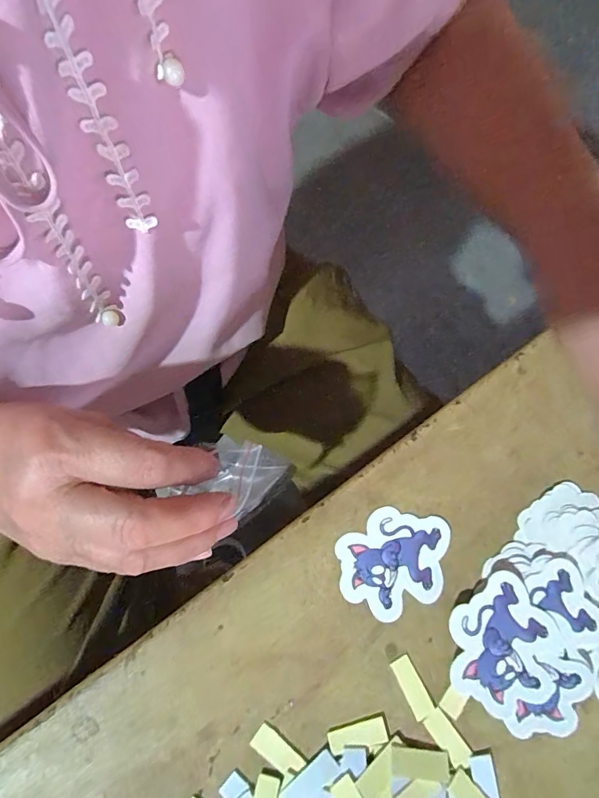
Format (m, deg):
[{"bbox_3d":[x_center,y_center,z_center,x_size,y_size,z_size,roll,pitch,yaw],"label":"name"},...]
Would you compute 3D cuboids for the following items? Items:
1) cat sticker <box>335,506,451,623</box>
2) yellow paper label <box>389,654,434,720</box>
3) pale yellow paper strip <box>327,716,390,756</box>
[{"bbox_3d":[0.049,0.088,0.238,0.057,0.004,0.054,9,74,3],"label":"cat sticker"},{"bbox_3d":[0.057,0.145,0.222,0.011,0.004,0.028,-26,75,-8],"label":"yellow paper label"},{"bbox_3d":[0.028,0.165,0.215,0.028,0.004,0.011,-14,74,-4],"label":"pale yellow paper strip"}]

